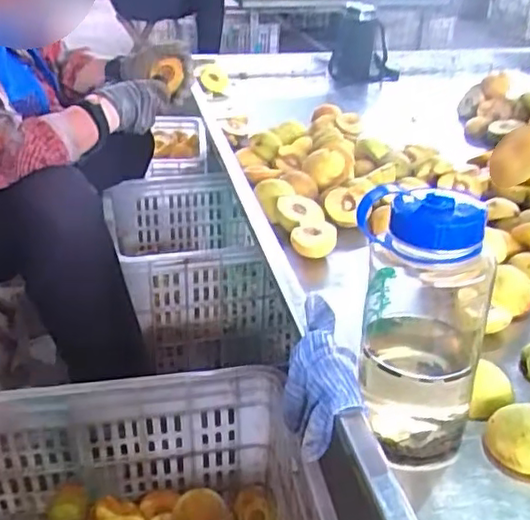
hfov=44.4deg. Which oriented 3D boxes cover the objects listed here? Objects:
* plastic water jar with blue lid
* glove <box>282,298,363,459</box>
[{"bbox_3d":[0.118,0.051,0.497,0.093,0.210,0.093,13,30,19],"label":"plastic water jar with blue lid"},{"bbox_3d":[0.049,0.106,0.570,0.062,0.077,0.139,4,28,3],"label":"glove"}]

